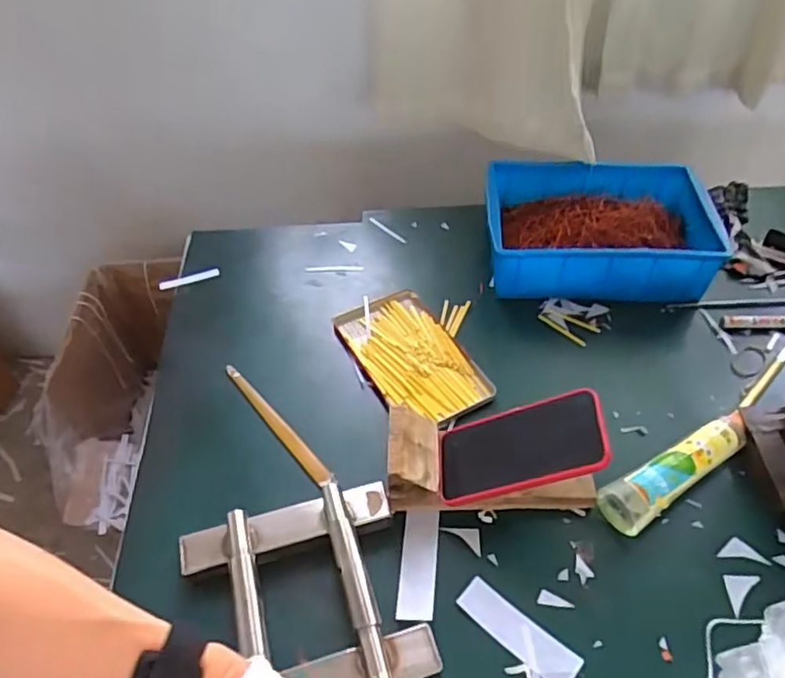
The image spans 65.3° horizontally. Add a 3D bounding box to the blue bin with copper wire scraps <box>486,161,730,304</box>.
[{"bbox_3d":[0.271,-0.145,0.822,0.289,0.087,0.194,2,47,3],"label":"blue bin with copper wire scraps"}]

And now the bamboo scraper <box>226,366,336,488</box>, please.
[{"bbox_3d":[-0.128,0.091,0.674,0.018,0.012,0.194,-32,55,-26],"label":"bamboo scraper"}]

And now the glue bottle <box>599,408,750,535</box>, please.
[{"bbox_3d":[0.285,0.130,0.610,0.186,0.039,0.043,-26,52,-21],"label":"glue bottle"}]

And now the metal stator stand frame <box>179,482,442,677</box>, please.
[{"bbox_3d":[-0.075,0.223,0.529,0.186,0.044,0.181,-14,49,-12],"label":"metal stator stand frame"}]

